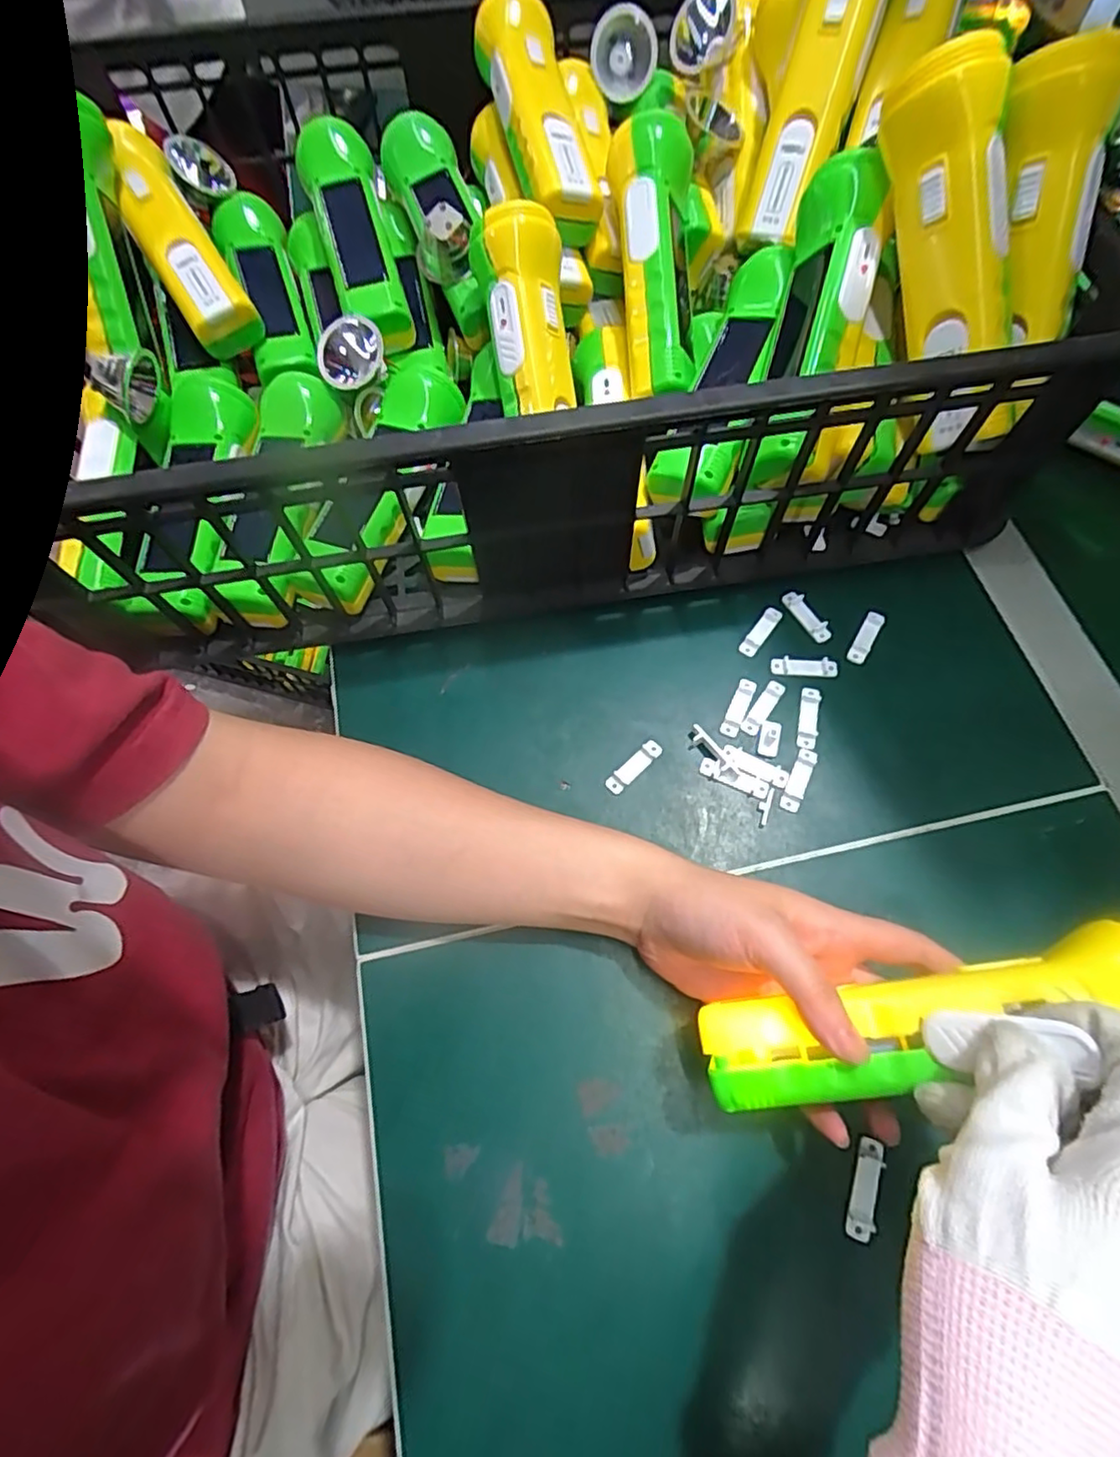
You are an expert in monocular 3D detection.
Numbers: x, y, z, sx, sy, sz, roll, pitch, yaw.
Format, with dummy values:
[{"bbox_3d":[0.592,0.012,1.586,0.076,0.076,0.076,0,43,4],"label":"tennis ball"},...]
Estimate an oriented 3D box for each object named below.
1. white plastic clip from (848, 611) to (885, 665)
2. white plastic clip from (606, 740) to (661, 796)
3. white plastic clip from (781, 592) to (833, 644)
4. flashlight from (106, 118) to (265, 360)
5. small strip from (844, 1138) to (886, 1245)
[{"bbox_3d":[0.180,-0.054,0.367,0.011,0.005,0.034,29,70,13],"label":"white plastic clip"},{"bbox_3d":[0.040,0.020,0.341,0.038,0.005,0.011,-41,72,-15],"label":"white plastic clip"},{"bbox_3d":[0.148,-0.067,0.375,0.010,0.007,0.037,-31,69,-12],"label":"white plastic clip"},{"bbox_3d":[-0.255,-0.321,0.417,0.045,0.045,0.165,-29,85,-11],"label":"flashlight"},{"bbox_3d":[0.128,0.193,0.262,0.010,0.004,0.036,19,68,9],"label":"small strip"}]

